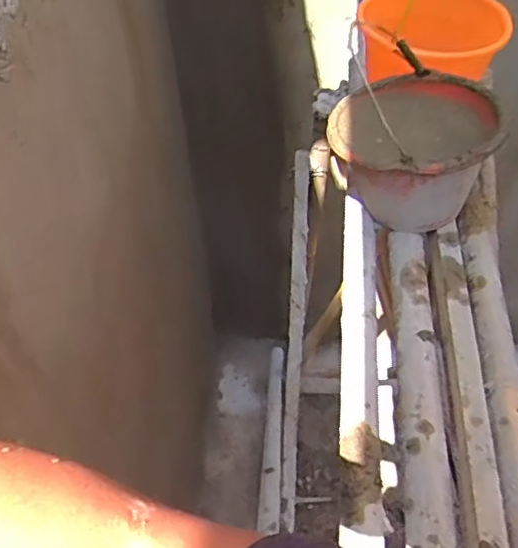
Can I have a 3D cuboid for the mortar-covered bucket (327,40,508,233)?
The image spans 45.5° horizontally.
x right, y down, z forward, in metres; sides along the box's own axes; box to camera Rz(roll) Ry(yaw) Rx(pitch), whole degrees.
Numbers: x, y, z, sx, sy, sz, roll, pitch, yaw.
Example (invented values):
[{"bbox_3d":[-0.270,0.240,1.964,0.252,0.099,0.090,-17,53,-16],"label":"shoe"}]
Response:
[{"bbox_3d":[0.273,-0.248,1.114,0.287,0.203,0.314,5,48,6],"label":"mortar-covered bucket"}]

